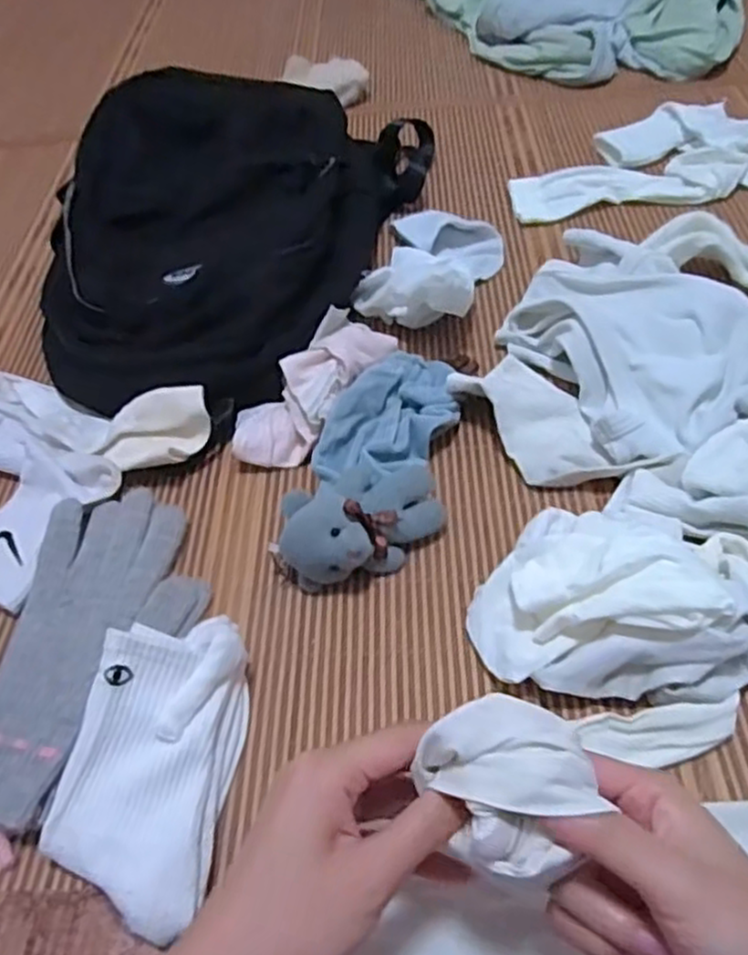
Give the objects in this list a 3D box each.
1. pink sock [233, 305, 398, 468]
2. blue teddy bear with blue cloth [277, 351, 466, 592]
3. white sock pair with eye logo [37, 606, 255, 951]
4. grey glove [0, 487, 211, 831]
[{"bbox_3d":[-0.048,-0.072,0.551,0.068,0.045,0.152,31,75,26],"label":"pink sock"},{"bbox_3d":[0.006,-0.015,0.509,0.095,0.055,0.205,8,53,11],"label":"blue teddy bear with blue cloth"},{"bbox_3d":[-0.120,0.147,0.377,0.086,0.047,0.148,2,52,6],"label":"white sock pair with eye logo"},{"bbox_3d":[-0.174,0.098,0.444,0.115,0.020,0.215,4,52,8],"label":"grey glove"}]

